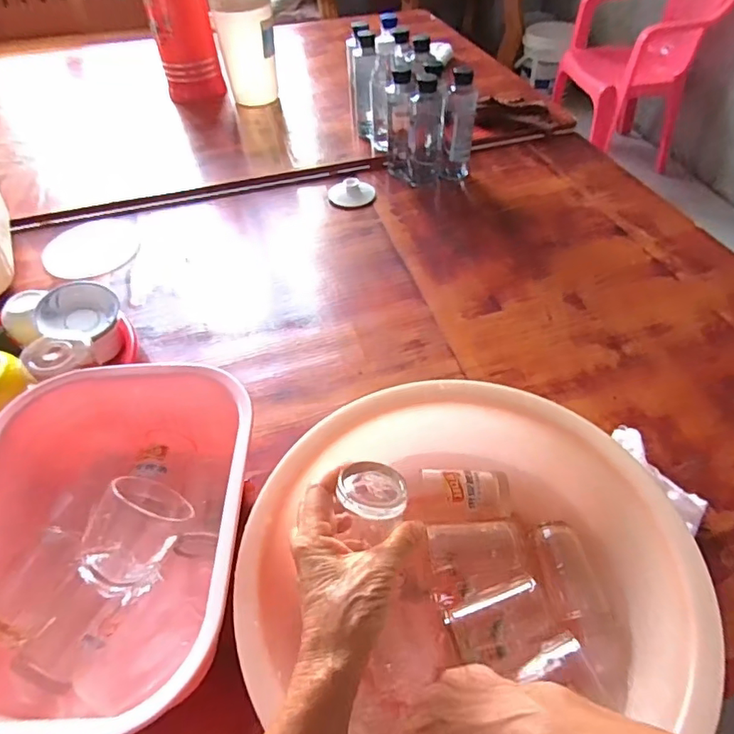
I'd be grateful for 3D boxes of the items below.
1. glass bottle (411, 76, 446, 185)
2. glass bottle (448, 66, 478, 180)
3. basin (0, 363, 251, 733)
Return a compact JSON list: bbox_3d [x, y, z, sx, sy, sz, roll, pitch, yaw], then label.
[{"bbox_3d":[0.100,-0.393,0.873,0.057,0.164,0.050,5,49,8],"label":"glass bottle"},{"bbox_3d":[0.159,-0.411,0.886,0.050,0.166,0.050,5,49,8],"label":"glass bottle"},{"bbox_3d":[-0.216,0.148,0.440,0.235,0.102,0.292,-4,48,0],"label":"basin"}]

